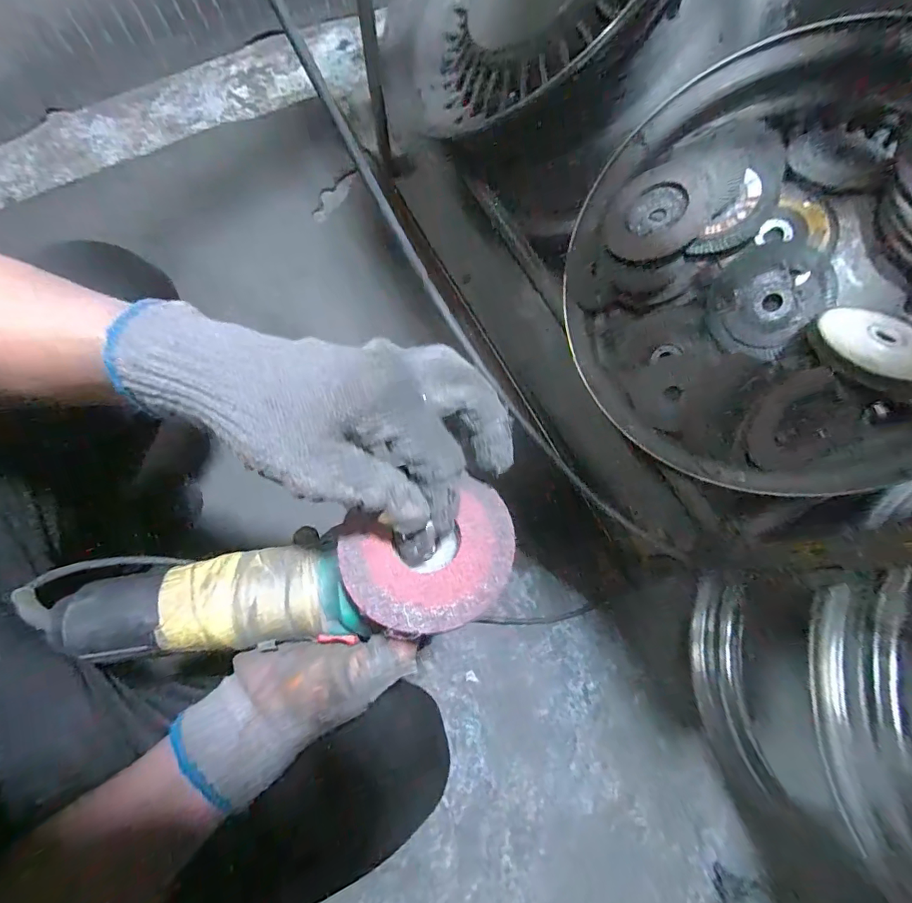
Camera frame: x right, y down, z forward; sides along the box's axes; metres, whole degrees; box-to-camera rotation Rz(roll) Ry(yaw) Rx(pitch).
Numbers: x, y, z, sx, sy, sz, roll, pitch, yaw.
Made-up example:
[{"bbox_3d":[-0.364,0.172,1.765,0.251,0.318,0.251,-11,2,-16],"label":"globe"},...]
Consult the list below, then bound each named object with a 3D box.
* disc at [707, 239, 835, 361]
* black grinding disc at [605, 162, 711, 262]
[{"bbox_3d":[0.264,-0.129,0.403,0.082,0.013,0.090,9,116,19],"label":"disc"},{"bbox_3d":[0.181,-0.219,0.429,0.087,0.014,0.089,-8,73,27],"label":"black grinding disc"}]

